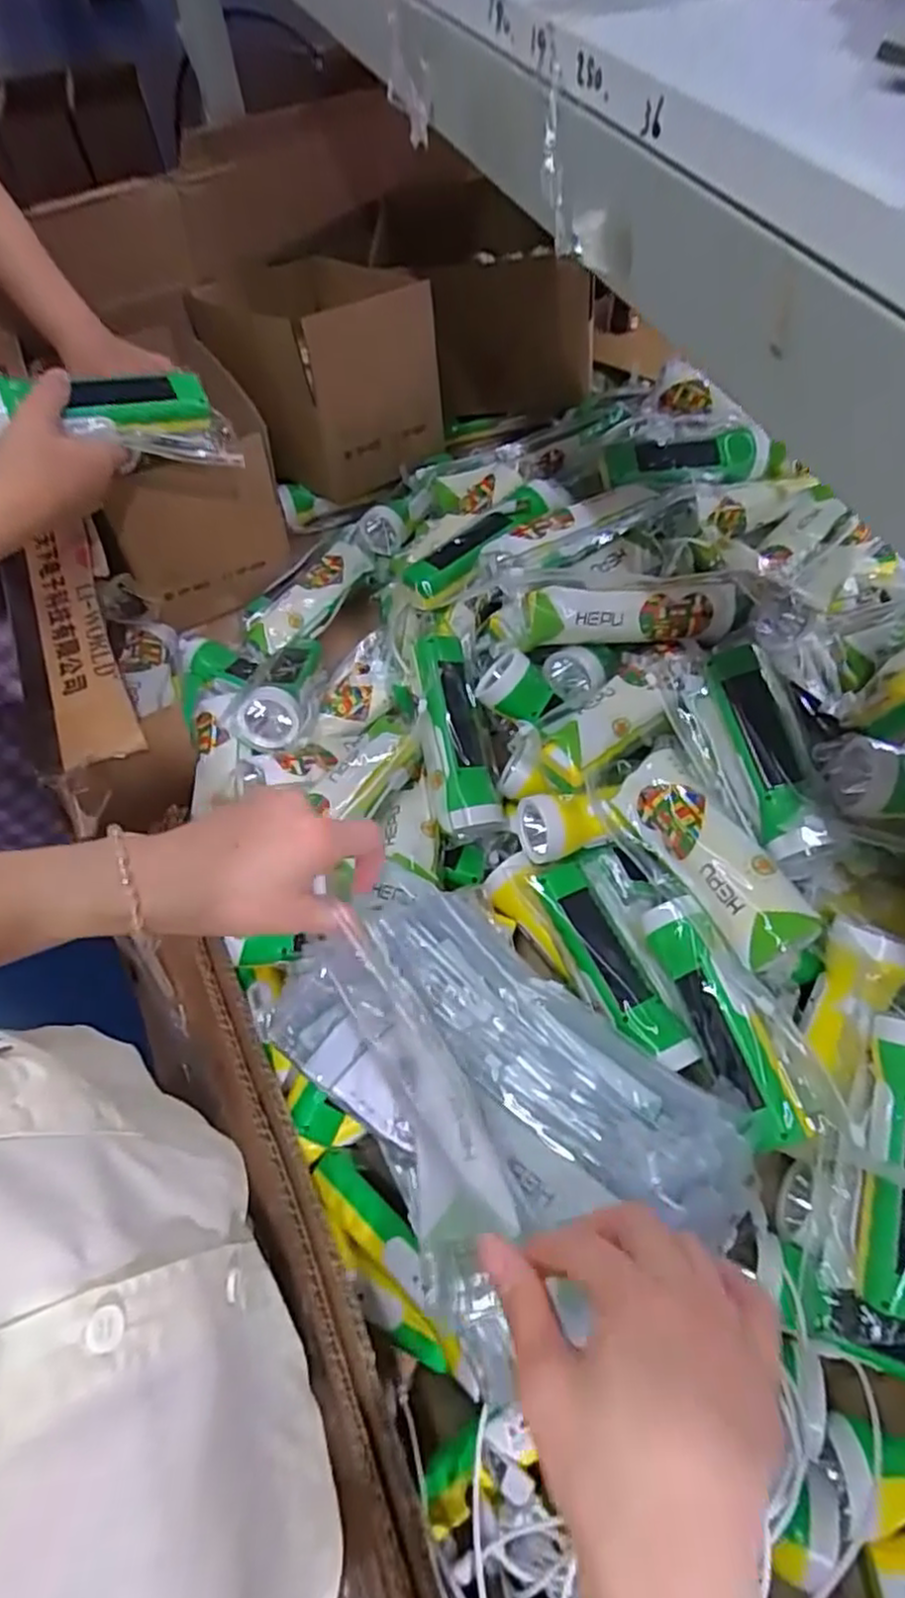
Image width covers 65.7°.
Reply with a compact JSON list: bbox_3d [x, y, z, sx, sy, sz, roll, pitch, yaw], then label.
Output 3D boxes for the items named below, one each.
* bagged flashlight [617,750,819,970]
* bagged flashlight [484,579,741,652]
[{"bbox_3d":[0.185,0.037,0.503,0.054,0.041,0.168,-24,60,-11],"label":"bagged flashlight"},{"bbox_3d":[0.136,-0.155,0.591,0.209,0.059,0.053,4,59,5],"label":"bagged flashlight"}]

